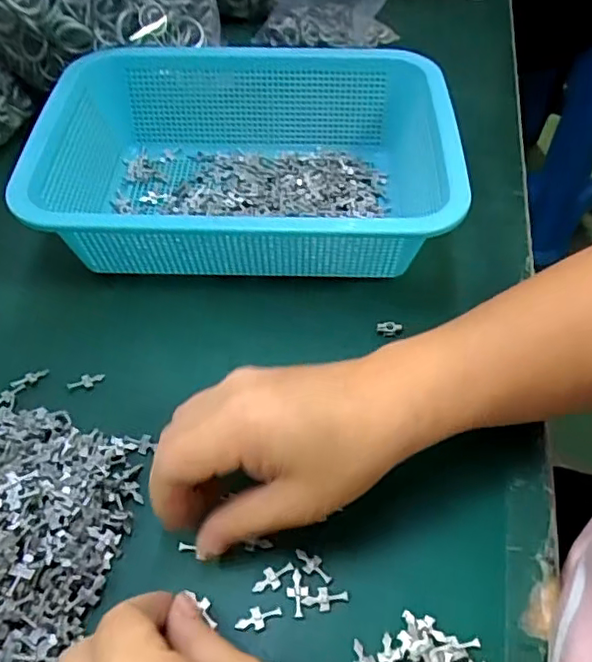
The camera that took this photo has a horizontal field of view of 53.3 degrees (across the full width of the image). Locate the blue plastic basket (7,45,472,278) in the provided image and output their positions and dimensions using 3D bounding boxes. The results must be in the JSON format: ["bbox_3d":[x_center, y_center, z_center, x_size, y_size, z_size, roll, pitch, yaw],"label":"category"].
[{"bbox_3d":[-0.029,-0.106,0.398,0.257,0.073,0.188,3,53,3],"label":"blue plastic basket"}]

